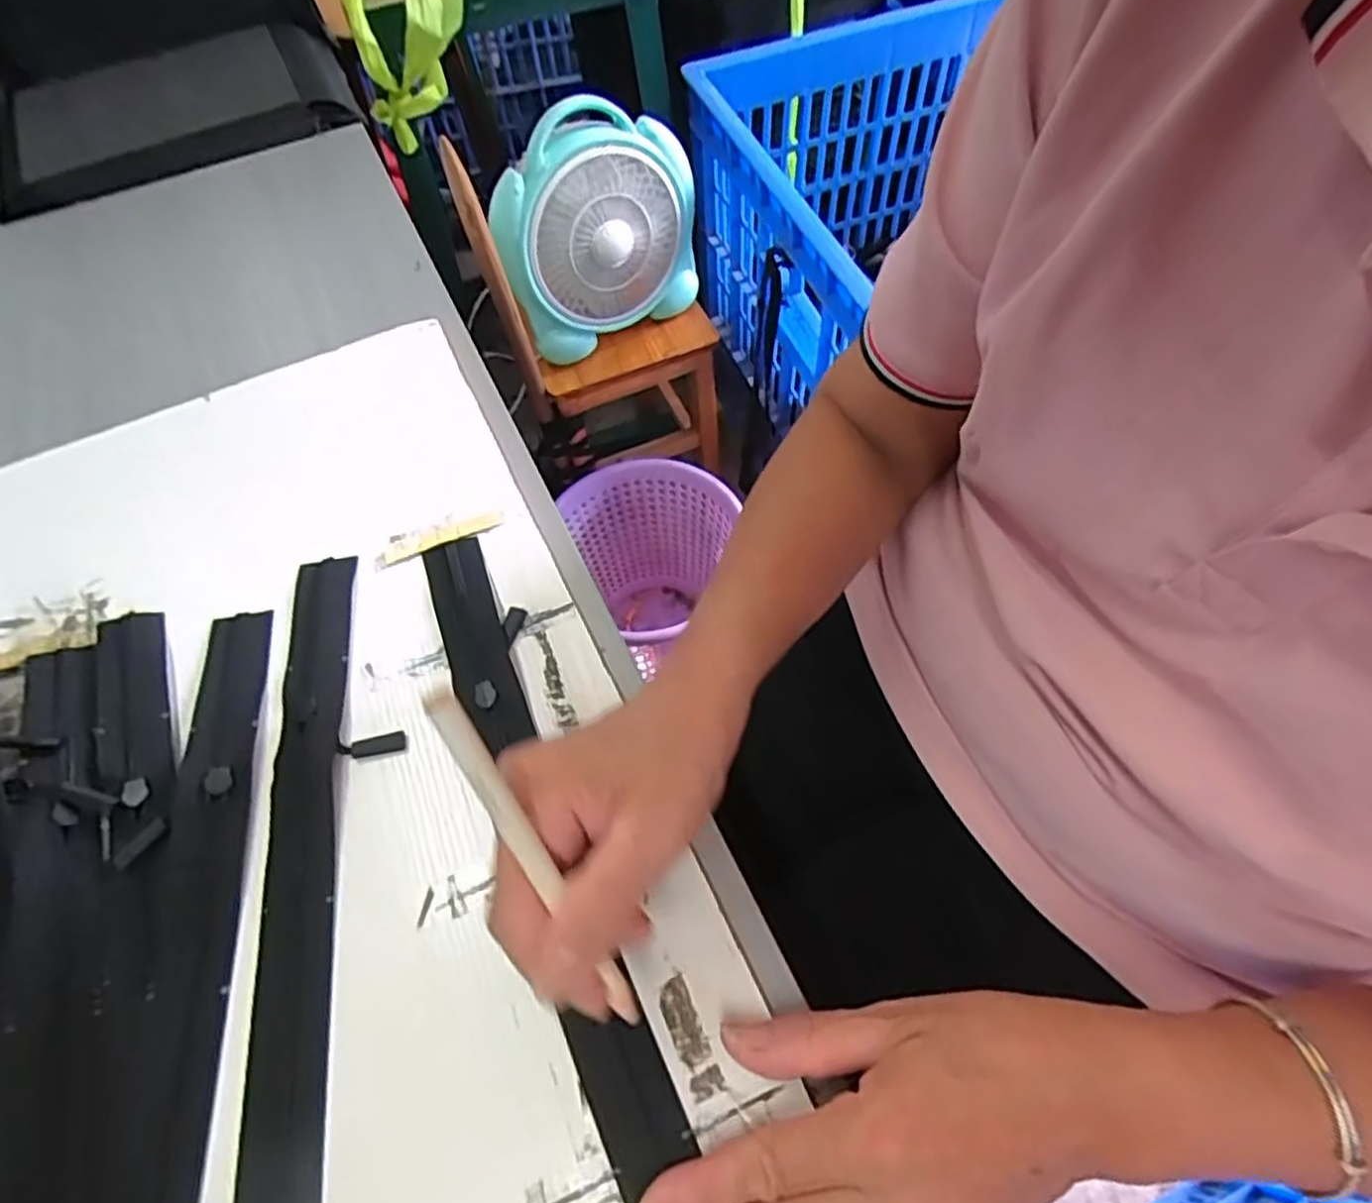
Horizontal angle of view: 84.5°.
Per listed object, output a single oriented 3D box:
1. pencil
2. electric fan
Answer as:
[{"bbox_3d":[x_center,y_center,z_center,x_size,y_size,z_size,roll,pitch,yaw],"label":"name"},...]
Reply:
[{"bbox_3d":[-0.049,0.078,0.237,0.010,0.124,0.010,-32,22,-17],"label":"pencil"},{"bbox_3d":[-0.107,-0.426,0.862,0.232,0.257,0.099,-28,49,-12],"label":"electric fan"}]

